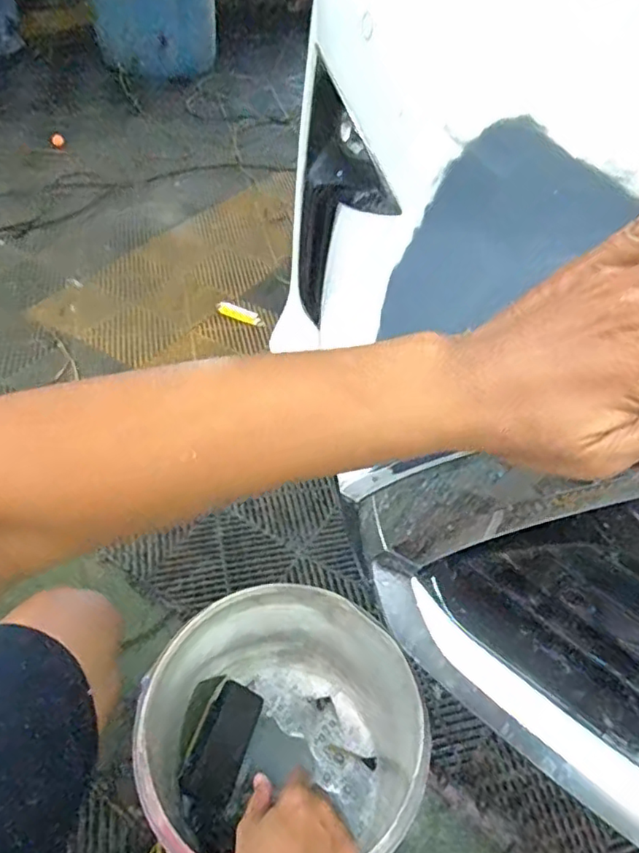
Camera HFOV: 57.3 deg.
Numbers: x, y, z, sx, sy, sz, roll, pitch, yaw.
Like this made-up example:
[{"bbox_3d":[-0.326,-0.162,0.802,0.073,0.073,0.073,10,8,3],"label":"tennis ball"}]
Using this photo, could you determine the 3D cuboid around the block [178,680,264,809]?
[{"bbox_3d":[-0.128,0.422,0.787,0.067,0.025,0.149,16,47,9],"label":"block"}]

